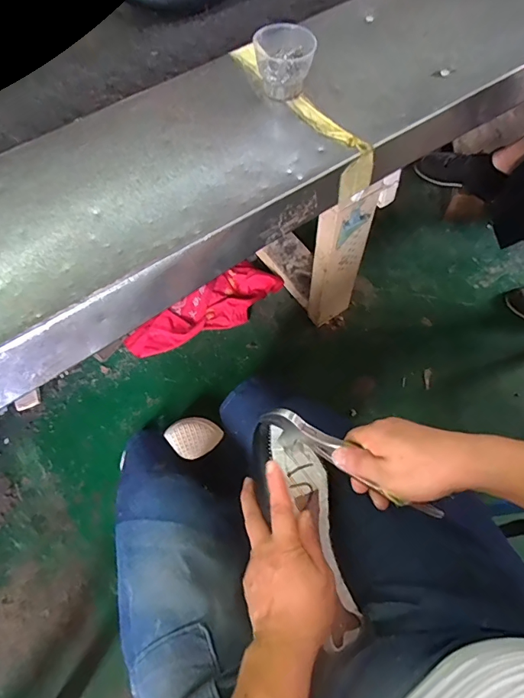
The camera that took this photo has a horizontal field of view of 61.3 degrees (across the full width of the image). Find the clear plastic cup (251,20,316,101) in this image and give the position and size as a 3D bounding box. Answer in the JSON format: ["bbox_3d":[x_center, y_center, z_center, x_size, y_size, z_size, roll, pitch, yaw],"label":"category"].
[{"bbox_3d":[0.024,-0.306,0.471,0.060,0.050,0.051,2,65,3],"label":"clear plastic cup"}]

